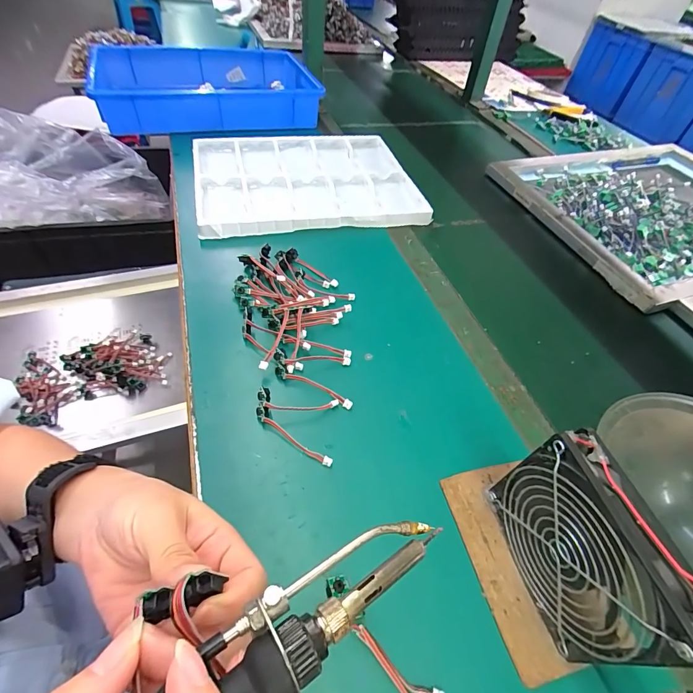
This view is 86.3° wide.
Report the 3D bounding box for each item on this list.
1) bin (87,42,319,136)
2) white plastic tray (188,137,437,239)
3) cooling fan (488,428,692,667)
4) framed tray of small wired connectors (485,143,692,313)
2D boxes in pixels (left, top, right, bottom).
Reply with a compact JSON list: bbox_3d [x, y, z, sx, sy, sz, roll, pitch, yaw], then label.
[{"bbox_3d":[-0.298,-0.559,0.799,0.424,0.089,0.337,-18,54,-19],"label":"bin"},{"bbox_3d":[-0.067,-0.288,0.646,0.369,0.035,0.295,-10,52,-13],"label":"white plastic tray"},{"bbox_3d":[0.156,0.138,0.247,0.031,0.128,0.125,-11,52,-14],"label":"cooling fan"},{"bbox_3d":[0.595,-0.270,0.690,0.529,0.052,0.423,-14,53,-16],"label":"framed tray of small wired connectors"}]

